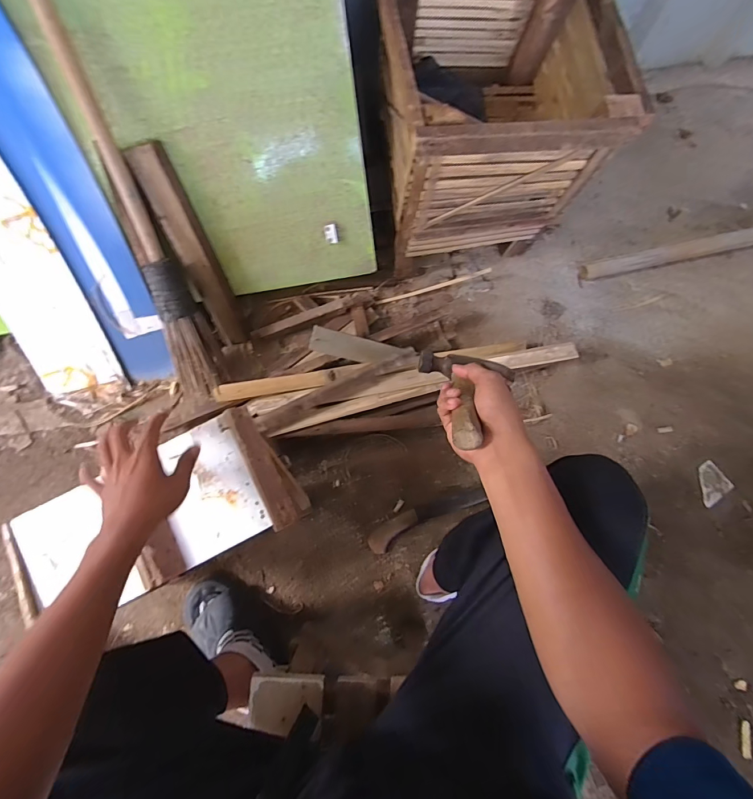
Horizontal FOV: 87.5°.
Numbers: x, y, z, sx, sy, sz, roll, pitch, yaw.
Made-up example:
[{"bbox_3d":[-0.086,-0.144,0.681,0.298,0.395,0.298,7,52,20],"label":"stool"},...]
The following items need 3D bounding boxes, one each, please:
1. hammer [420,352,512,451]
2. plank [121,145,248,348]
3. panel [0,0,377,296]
[{"bbox_3d":[0.112,-0.008,0.464,0.121,0.206,0.026,8,117,2],"label":"hammer"},{"bbox_3d":[-0.355,-0.281,0.784,0.066,0.391,0.049,-18,39,-3],"label":"plank"},{"bbox_3d":[-0.265,-0.456,0.673,0.466,0.554,0.023,-10,38,-1],"label":"panel"}]

